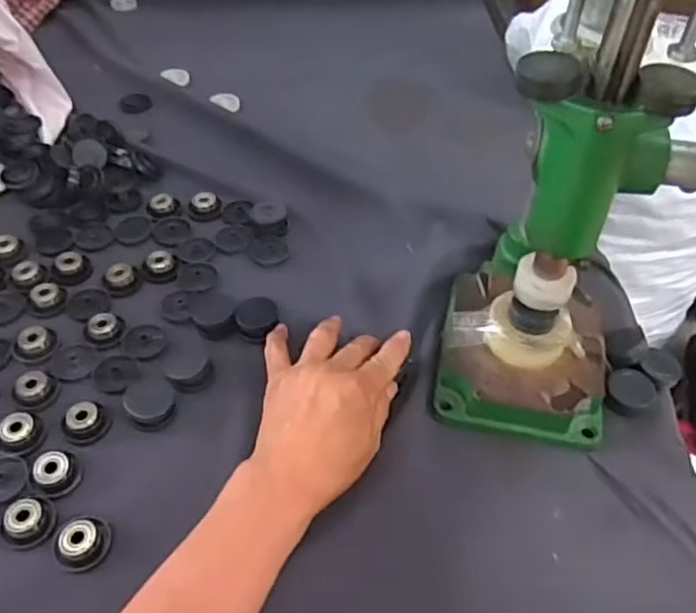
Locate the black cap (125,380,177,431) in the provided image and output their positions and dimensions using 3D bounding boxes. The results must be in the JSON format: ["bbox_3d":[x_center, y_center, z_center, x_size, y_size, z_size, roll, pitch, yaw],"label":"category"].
[{"bbox_3d":[-0.136,0.068,0.472,0.032,0.023,0.026,-15,50,-15],"label":"black cap"}]

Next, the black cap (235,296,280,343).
[{"bbox_3d":[-0.070,0.011,0.530,0.033,0.023,0.027,-7,48,-9],"label":"black cap"}]

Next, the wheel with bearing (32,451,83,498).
[{"bbox_3d":[-0.189,0.107,0.441,0.029,0.011,0.029,1,47,-1],"label":"wheel with bearing"}]

